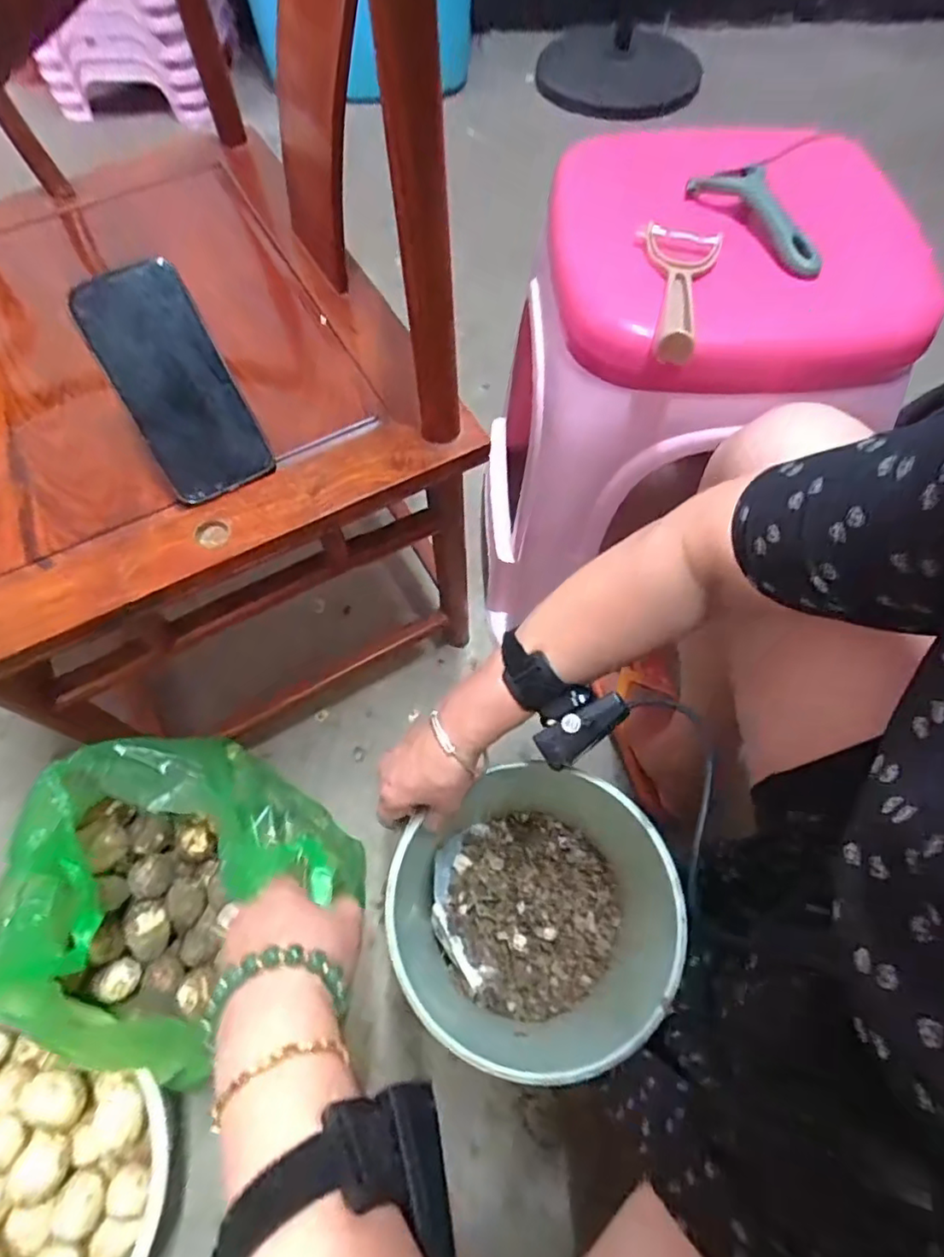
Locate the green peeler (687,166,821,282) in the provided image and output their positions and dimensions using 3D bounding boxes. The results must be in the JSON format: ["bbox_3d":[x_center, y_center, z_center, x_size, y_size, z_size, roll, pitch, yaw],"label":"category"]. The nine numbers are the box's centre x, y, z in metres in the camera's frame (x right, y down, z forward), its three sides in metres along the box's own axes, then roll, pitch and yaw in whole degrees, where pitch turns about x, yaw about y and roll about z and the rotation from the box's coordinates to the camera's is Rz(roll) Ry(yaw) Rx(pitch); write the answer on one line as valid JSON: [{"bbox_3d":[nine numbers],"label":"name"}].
[{"bbox_3d":[0.223,-0.322,0.477,0.048,0.026,0.120,-17,65,-9],"label":"green peeler"}]

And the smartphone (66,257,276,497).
[{"bbox_3d":[-0.215,-0.176,0.444,0.076,0.016,0.157,-29,108,-14],"label":"smartphone"}]

